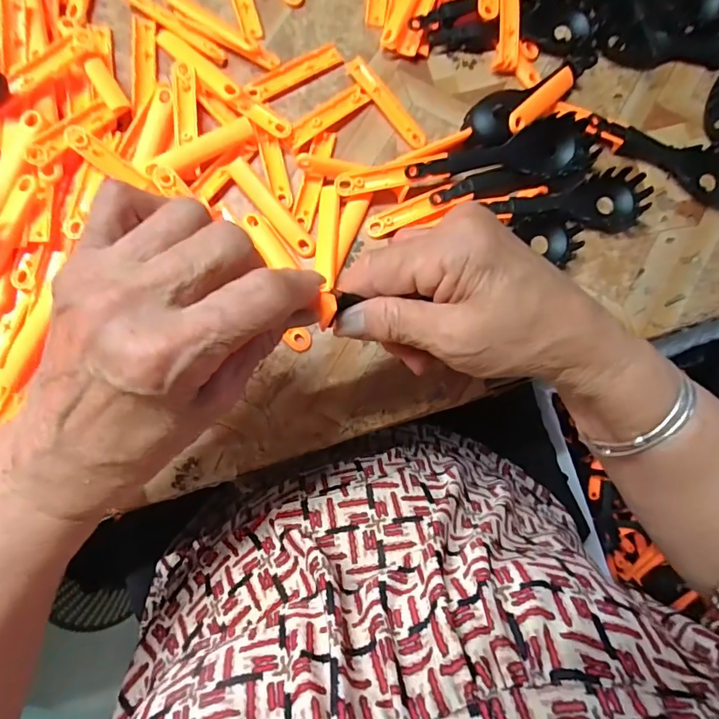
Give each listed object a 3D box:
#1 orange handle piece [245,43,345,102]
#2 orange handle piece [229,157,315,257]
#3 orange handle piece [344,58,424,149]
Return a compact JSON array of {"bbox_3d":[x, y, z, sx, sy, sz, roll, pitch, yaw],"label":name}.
[{"bbox_3d":[-0.045,-0.199,0.332,0.071,0.005,0.016,-32,87,-5],"label":"orange handle piece"},{"bbox_3d":[-0.057,-0.100,0.317,0.013,0.008,0.076,-41,87,-5],"label":"orange handle piece"},{"bbox_3d":[0.019,-0.179,0.335,0.012,0.006,0.077,-41,87,-5],"label":"orange handle piece"}]

